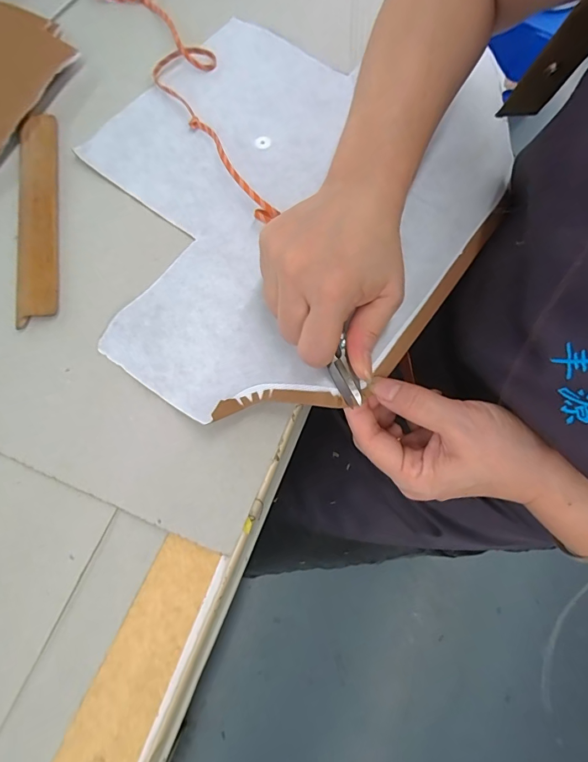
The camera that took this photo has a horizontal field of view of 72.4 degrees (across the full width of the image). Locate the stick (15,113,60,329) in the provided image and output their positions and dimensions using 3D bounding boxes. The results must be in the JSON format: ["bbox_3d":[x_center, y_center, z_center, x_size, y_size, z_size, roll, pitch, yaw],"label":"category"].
[{"bbox_3d":[-0.195,-0.128,0.304,0.030,0.009,0.179,-9,73,-2],"label":"stick"}]

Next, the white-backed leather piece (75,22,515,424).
[{"bbox_3d":[-0.018,-0.141,0.303,0.299,0.023,0.329,32,76,9],"label":"white-backed leather piece"}]

